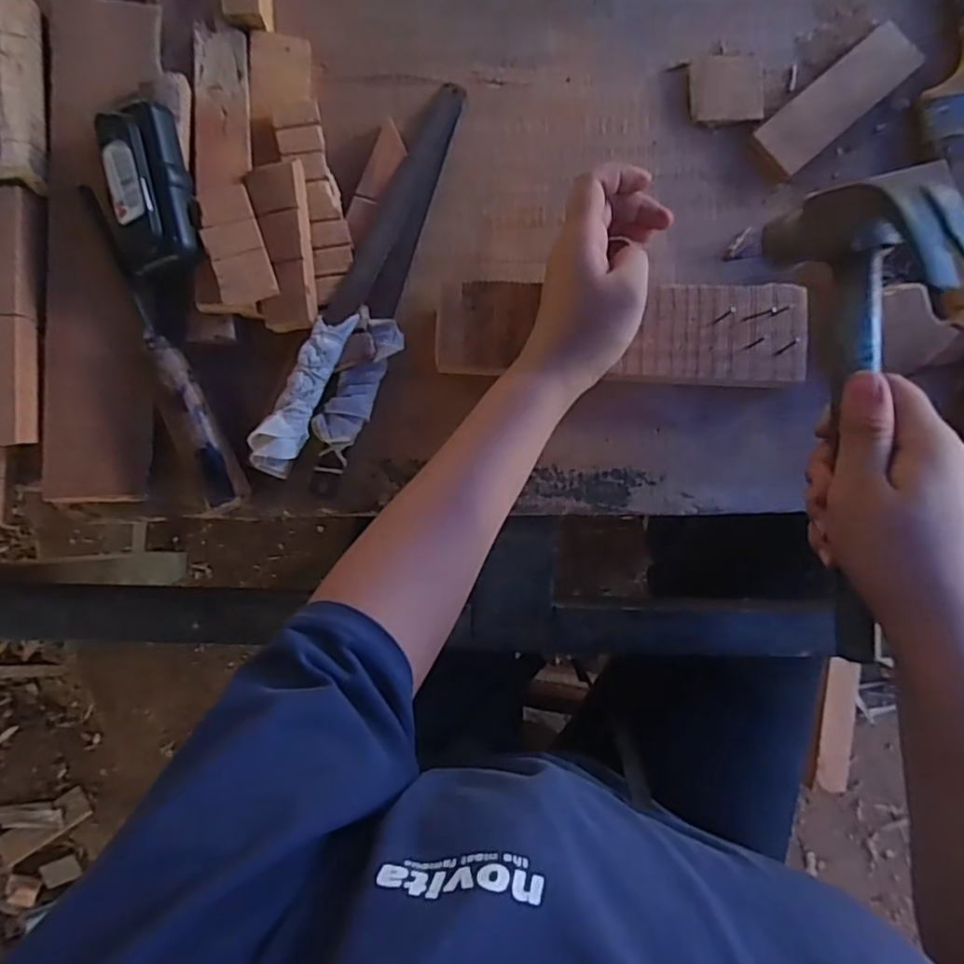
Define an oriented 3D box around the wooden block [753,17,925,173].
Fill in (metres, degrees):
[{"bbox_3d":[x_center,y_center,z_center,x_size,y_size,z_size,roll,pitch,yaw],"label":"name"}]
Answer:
[{"bbox_3d":[0.261,-0.281,0.462,0.137,0.009,0.042,-40,87,-5],"label":"wooden block"}]

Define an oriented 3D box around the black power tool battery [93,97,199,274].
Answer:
[{"bbox_3d":[-0.211,-0.185,0.398,0.051,0.032,0.100,-15,86,-3],"label":"black power tool battery"}]

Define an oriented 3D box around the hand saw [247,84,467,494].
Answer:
[{"bbox_3d":[-0.067,-0.142,0.428,0.053,0.046,0.302,23,85,0],"label":"hand saw"}]

